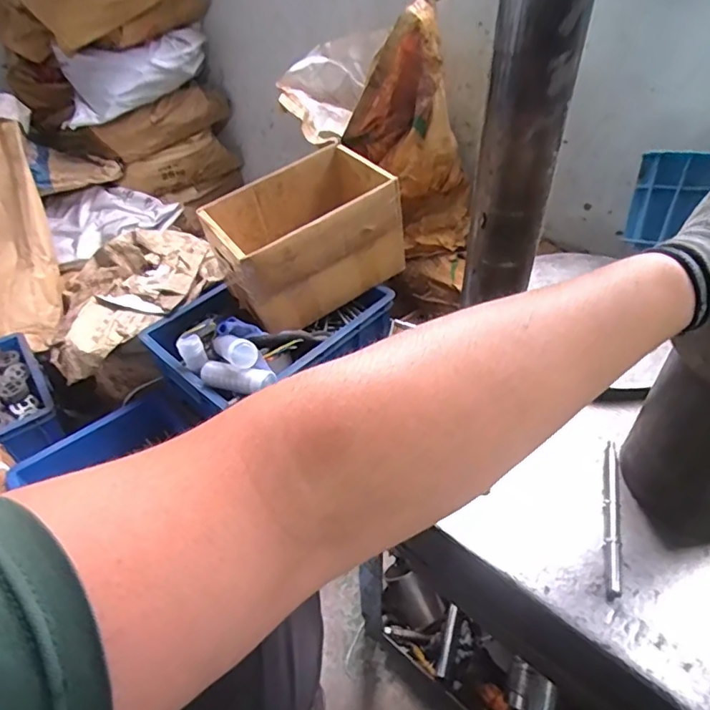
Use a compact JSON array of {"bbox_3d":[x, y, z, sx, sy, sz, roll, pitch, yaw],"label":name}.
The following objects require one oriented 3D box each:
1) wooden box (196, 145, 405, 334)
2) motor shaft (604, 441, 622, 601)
[{"bbox_3d":[-0.098,-0.227,0.983,0.313,0.172,0.209,-29,49,-25],"label":"wooden box"},{"bbox_3d":[0.244,0.149,0.502,0.013,0.012,0.165,12,45,14],"label":"motor shaft"}]

